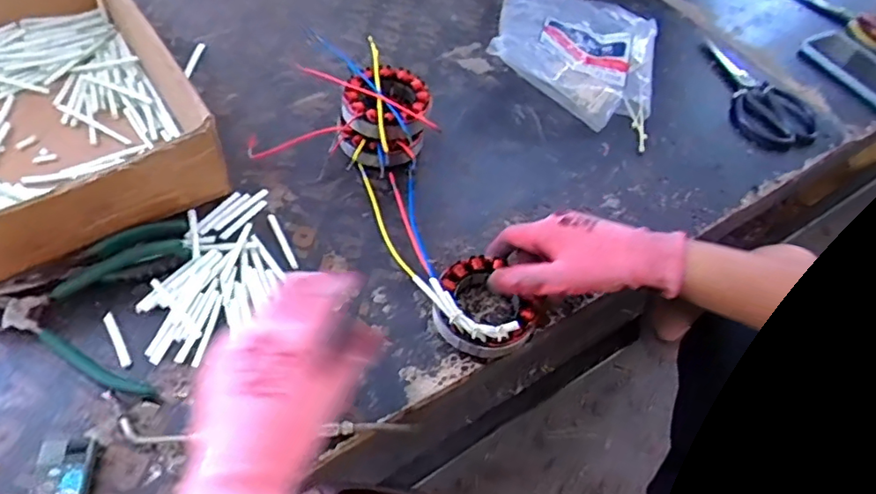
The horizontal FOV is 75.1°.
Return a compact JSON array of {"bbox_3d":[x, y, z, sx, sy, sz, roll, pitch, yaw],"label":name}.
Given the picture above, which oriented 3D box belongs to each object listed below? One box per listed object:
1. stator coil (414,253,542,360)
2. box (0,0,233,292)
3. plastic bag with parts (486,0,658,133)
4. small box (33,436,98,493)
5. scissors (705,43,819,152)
[{"bbox_3d":[0.038,0.047,0.478,0.088,0.035,0.091,2,57,-3],"label":"stator coil"},{"bbox_3d":[-0.375,-0.131,0.532,0.239,0.102,0.330,-29,64,-21],"label":"box"},{"bbox_3d":[0.174,-0.258,0.702,0.202,0.069,0.254,15,57,5],"label":"plastic bag with parts"},{"bbox_3d":[-0.254,0.164,0.382,0.036,0.013,0.070,-5,56,-10],"label":"small box"},{"bbox_3d":[0.397,-0.195,0.715,0.088,0.018,0.189,-7,58,-9],"label":"scissors"}]

